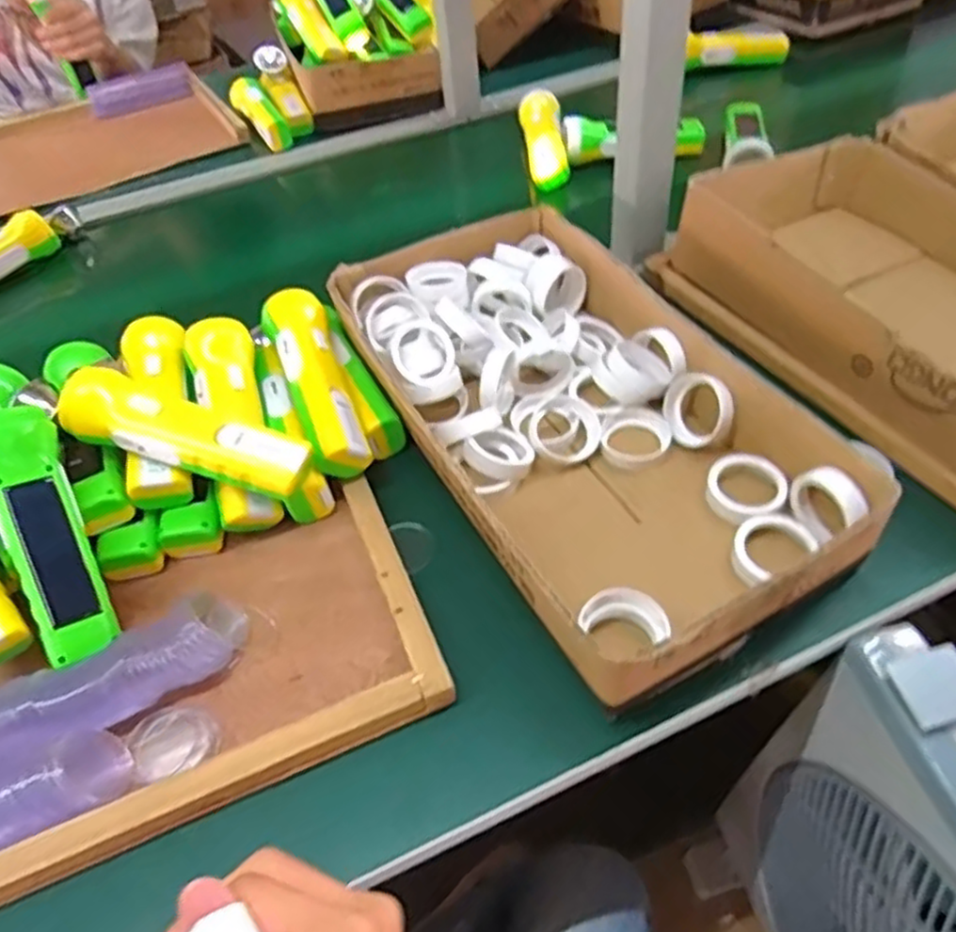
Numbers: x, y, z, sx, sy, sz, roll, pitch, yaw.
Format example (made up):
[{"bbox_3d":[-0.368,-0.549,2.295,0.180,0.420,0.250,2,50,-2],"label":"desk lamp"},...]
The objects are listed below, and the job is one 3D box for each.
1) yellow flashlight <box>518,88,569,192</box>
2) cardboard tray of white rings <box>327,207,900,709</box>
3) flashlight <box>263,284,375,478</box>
[{"bbox_3d":[0.080,-0.403,0.880,0.046,0.040,0.144,-8,66,0],"label":"yellow flashlight"},{"bbox_3d":[0.075,-0.052,0.547,0.251,0.068,0.416,-25,50,-15],"label":"cardboard tray of white rings"},{"bbox_3d":[-0.126,-0.070,0.559,0.046,0.037,0.167,-19,64,-10],"label":"flashlight"}]

